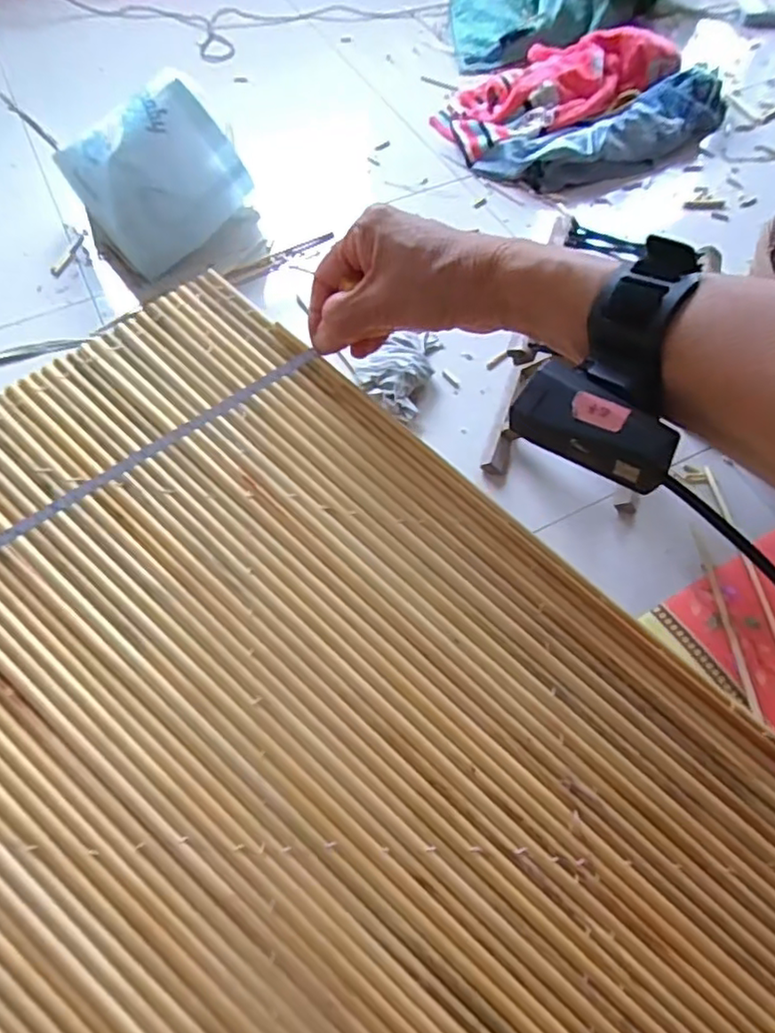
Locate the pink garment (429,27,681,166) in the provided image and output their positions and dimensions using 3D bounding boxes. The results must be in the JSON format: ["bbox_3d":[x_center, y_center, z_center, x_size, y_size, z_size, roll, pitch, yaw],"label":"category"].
[{"bbox_3d":[0.370,-0.959,1.389,0.521,0.109,0.272,-18,61,-11],"label":"pink garment"}]

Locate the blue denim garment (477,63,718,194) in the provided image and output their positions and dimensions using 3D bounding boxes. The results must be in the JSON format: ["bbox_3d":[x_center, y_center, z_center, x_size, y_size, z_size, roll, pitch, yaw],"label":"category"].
[{"bbox_3d":[0.480,-0.809,1.340,0.573,0.088,0.157,-22,62,-13],"label":"blue denim garment"}]

